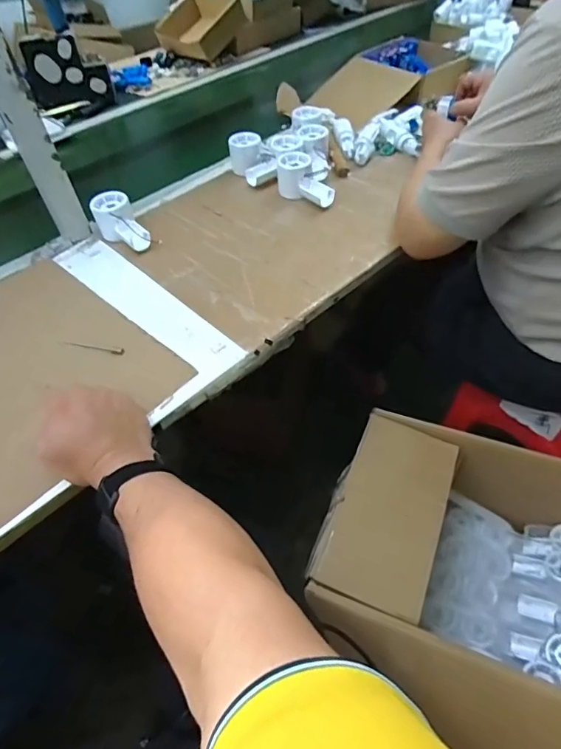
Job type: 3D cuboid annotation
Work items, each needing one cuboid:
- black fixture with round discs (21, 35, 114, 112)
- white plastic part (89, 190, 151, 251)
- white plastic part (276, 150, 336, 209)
[{"bbox_3d":[-0.524,-0.751,1.140,0.170,0.138,0.112,8,51,12],"label":"black fixture with round discs"},{"bbox_3d":[-0.253,-0.236,0.728,0.058,0.061,0.112,-30,53,-19],"label":"white plastic part"},{"bbox_3d":[0.038,-0.328,0.780,0.055,0.055,0.123,-26,52,-16],"label":"white plastic part"}]

